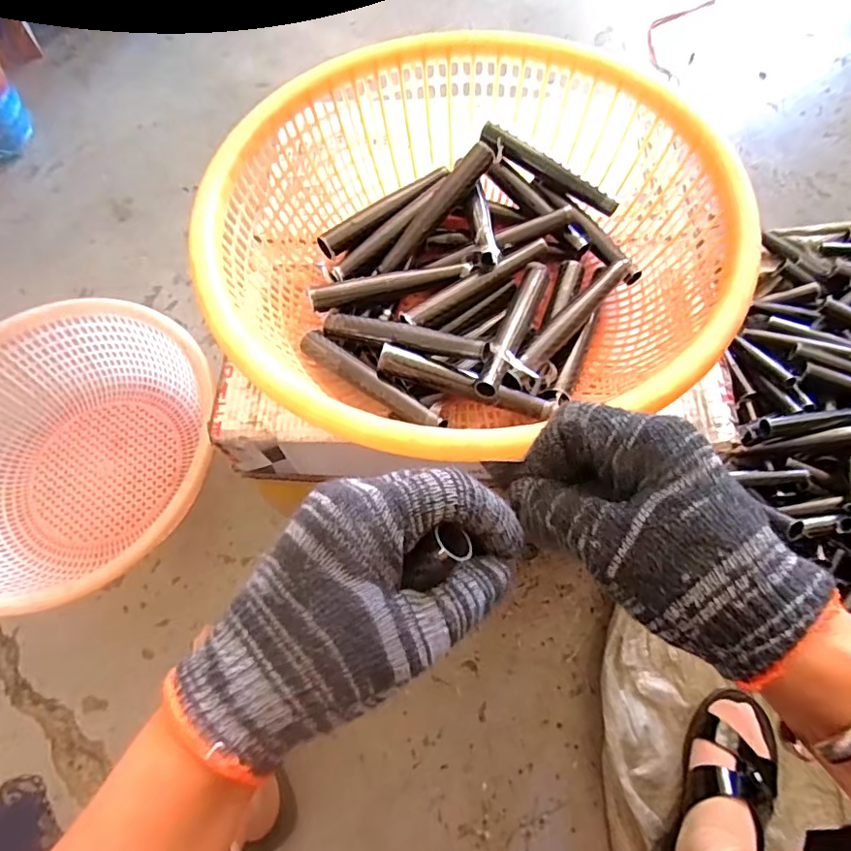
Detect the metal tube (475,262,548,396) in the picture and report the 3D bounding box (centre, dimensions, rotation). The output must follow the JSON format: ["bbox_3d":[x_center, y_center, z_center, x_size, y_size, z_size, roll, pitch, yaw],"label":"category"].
[{"bbox_3d":[0.072,-0.083,0.444,0.021,0.017,0.148,19,57,9],"label":"metal tube"}]

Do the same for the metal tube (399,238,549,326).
[{"bbox_3d":[0.044,-0.124,0.470,0.147,0.014,0.016,-32,68,-11],"label":"metal tube"}]

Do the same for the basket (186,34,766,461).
[{"bbox_3d":[0.027,-0.150,0.455,0.383,0.125,0.370,-1,66,2],"label":"basket"}]

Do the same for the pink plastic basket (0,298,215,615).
[{"bbox_3d":[-0.480,0.041,0.720,0.367,0.123,0.403,-15,68,-5],"label":"pink plastic basket"}]

